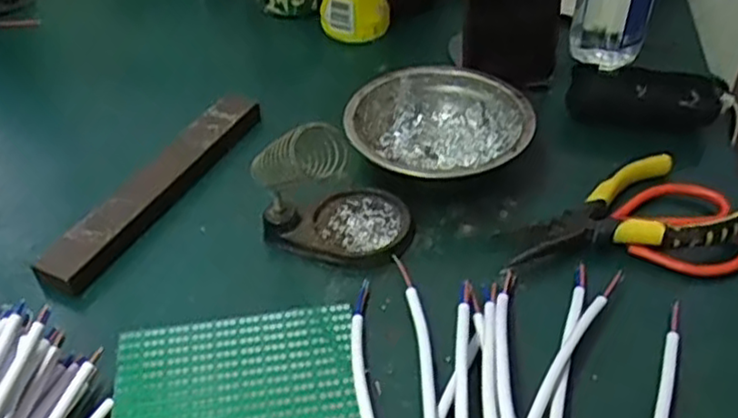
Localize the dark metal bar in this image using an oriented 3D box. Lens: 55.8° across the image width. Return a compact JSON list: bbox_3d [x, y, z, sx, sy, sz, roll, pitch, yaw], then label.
[{"bbox_3d":[-0.145,-0.019,0.487,0.029,0.021,0.206,17,44,19],"label":"dark metal bar"}]

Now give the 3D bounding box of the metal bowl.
[{"bbox_3d":[0.050,-0.052,0.503,0.126,0.046,0.126,-1,41,0],"label":"metal bowl"}]

